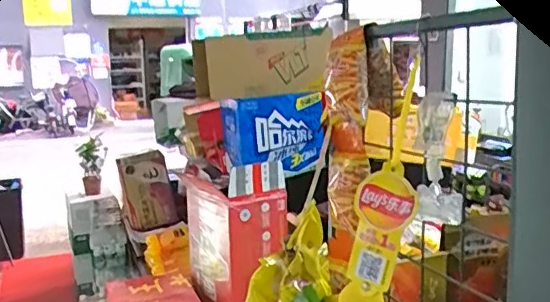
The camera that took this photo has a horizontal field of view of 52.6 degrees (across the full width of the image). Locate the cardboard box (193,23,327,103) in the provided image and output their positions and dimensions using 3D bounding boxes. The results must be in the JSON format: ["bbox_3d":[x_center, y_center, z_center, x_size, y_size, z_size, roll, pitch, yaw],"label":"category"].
[{"bbox_3d":[-0.050,-0.277,1.791,0.406,0.212,0.186,-2,10,-8],"label":"cardboard box"}]

